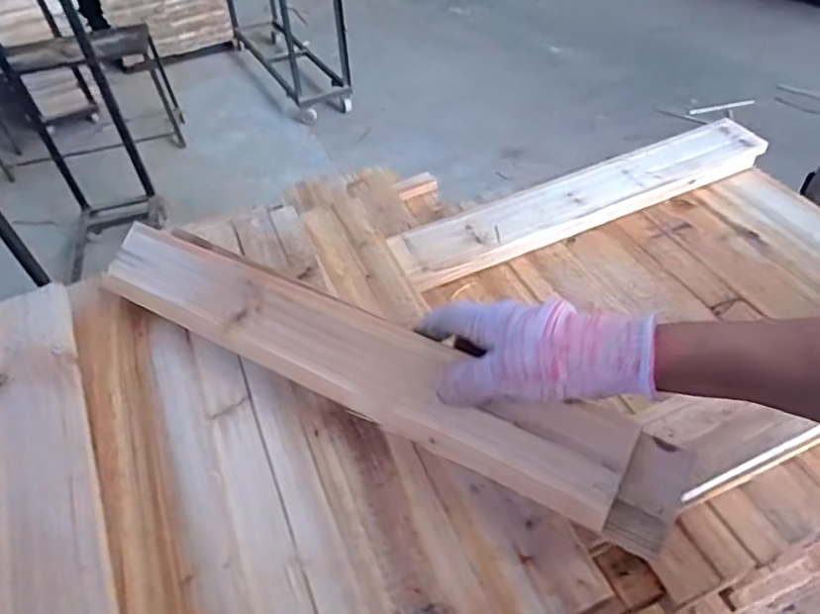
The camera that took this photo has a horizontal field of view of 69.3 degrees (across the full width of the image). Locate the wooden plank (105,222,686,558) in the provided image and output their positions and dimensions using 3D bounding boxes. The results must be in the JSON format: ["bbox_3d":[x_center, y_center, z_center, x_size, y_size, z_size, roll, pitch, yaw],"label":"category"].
[{"bbox_3d":[-0.055,0.034,0.474,0.517,0.018,0.075,22,81,25],"label":"wooden plank"}]

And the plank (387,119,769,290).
[{"bbox_3d":[0.205,-0.135,0.716,0.477,0.023,0.084,-21,57,-11],"label":"plank"}]

